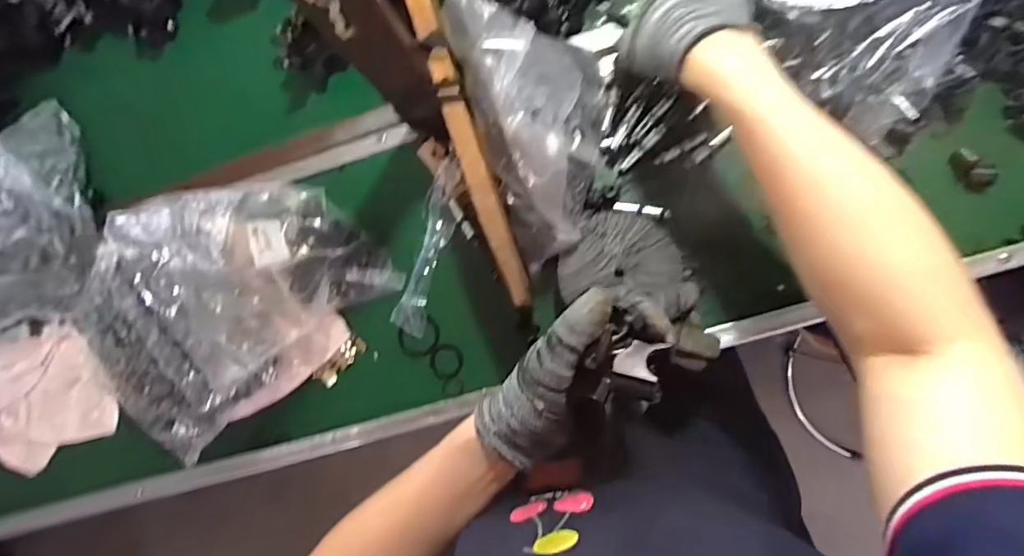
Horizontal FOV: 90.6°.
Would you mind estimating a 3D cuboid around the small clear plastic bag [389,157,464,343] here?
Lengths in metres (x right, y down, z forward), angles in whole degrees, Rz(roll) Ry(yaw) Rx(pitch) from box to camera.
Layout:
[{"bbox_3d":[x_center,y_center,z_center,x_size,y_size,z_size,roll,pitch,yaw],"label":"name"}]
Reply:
[{"bbox_3d":[-0.075,-0.030,0.468,0.031,0.016,0.163,15,90,10],"label":"small clear plastic bag"}]

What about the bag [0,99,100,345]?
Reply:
[{"bbox_3d":[-0.479,-0.055,0.483,0.117,0.077,0.234,-10,86,9],"label":"bag"}]

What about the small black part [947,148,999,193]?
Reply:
[{"bbox_3d":[0.381,-0.089,0.419,0.015,0.027,0.039,-25,84,7],"label":"small black part"}]

